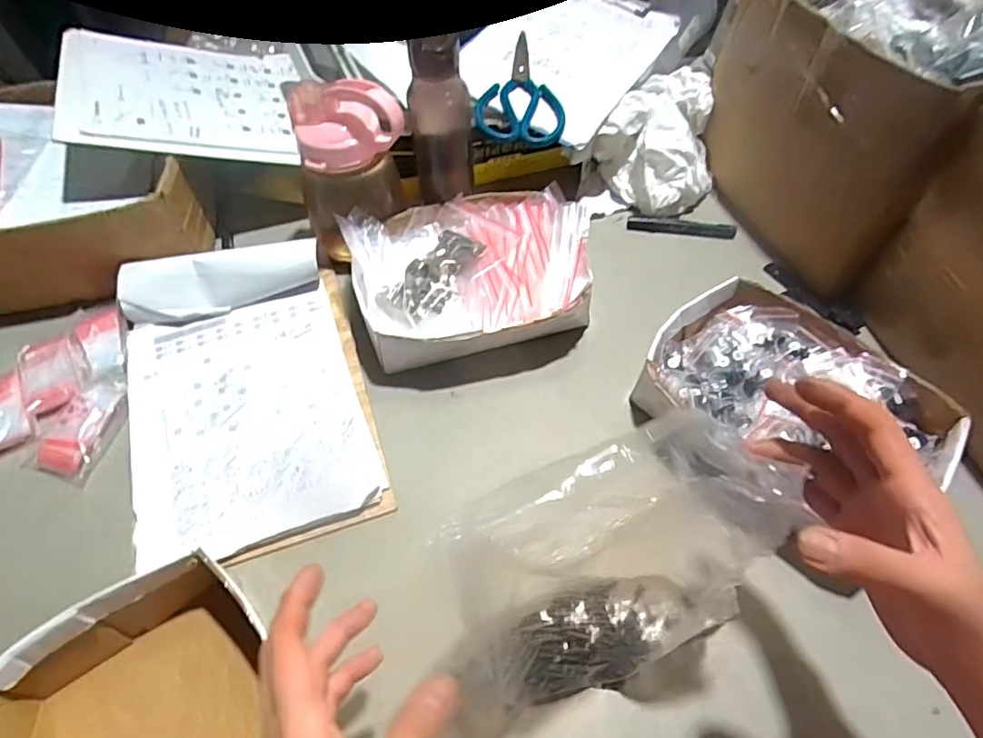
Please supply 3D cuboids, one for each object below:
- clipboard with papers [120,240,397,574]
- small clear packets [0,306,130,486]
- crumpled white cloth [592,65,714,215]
[{"bbox_3d":[-0.235,0.016,0.547,0.211,0.044,0.312,-15,57,-13],"label":"clipboard with papers"},{"bbox_3d":[-0.422,0.010,0.568,0.141,0.019,0.190,6,55,2],"label":"small clear packets"},{"bbox_3d":[0.226,-0.285,0.735,0.136,0.099,0.193,35,61,20],"label":"crumpled white cloth"}]

